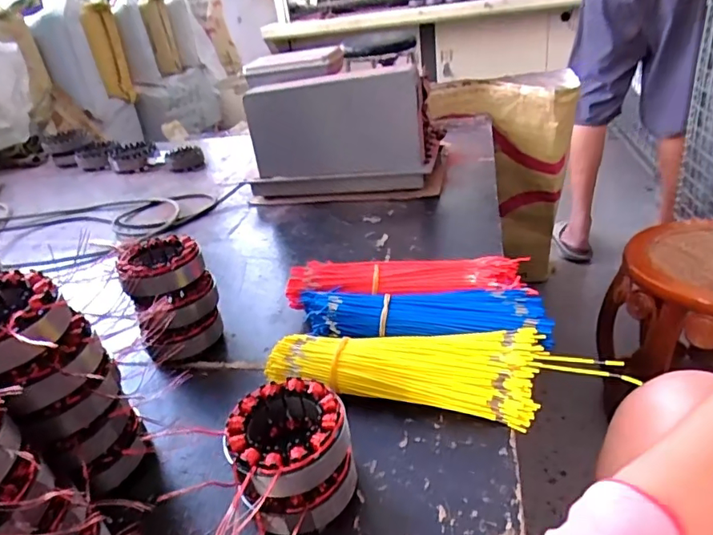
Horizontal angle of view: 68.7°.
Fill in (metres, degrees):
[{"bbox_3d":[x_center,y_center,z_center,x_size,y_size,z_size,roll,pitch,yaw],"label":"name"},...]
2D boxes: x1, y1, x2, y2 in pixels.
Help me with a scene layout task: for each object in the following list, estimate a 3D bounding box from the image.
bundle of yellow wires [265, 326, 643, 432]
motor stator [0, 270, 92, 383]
[{"bbox_3d":[0.062,0.094,0.488,0.283,0.045,0.086,3,31,18],"label":"bundle of yellow wires"},{"bbox_3d":[-0.241,0.042,0.362,0.085,0.046,0.085,-6,29,3],"label":"motor stator"}]

